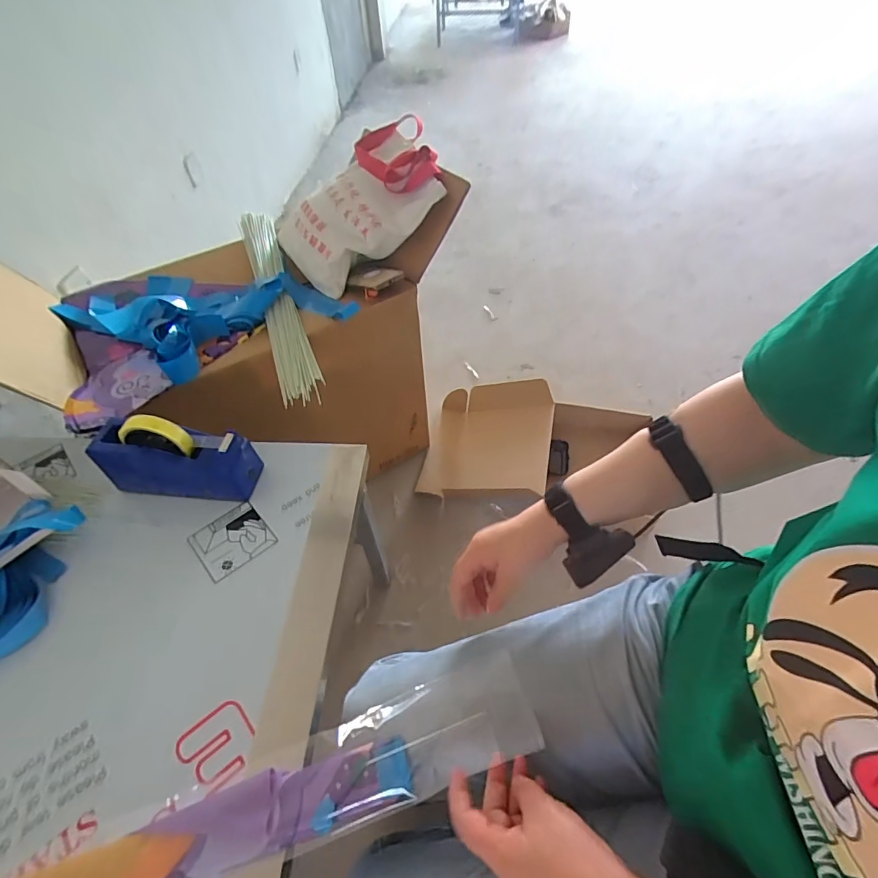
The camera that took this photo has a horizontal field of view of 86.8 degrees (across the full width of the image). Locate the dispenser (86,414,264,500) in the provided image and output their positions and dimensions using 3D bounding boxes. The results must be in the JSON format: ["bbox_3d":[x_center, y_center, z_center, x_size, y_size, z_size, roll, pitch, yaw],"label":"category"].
[{"bbox_3d":[-0.369,0.023,0.650,0.203,0.115,0.070,2,51,5],"label":"dispenser"}]

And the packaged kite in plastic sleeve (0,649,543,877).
[{"bbox_3d":[-0.212,0.344,0.412,0.617,0.032,0.084,-19,51,-5],"label":"packaged kite in plastic sleeve"}]

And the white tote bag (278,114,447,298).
[{"bbox_3d":[-0.151,-0.469,0.923,0.362,0.076,0.242,-38,75,0],"label":"white tote bag"}]

